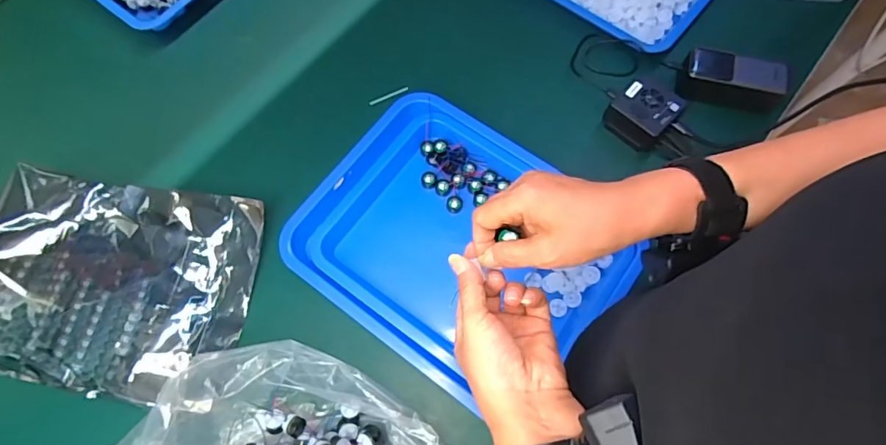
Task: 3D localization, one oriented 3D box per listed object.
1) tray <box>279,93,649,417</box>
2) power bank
[{"bbox_3d":[0.019,0.025,0.602,0.380,0.038,0.294,34,74,12],"label":"tray"},{"bbox_3d":[0.392,-0.199,0.657,0.128,0.044,0.058,12,71,5],"label":"power bank"}]

